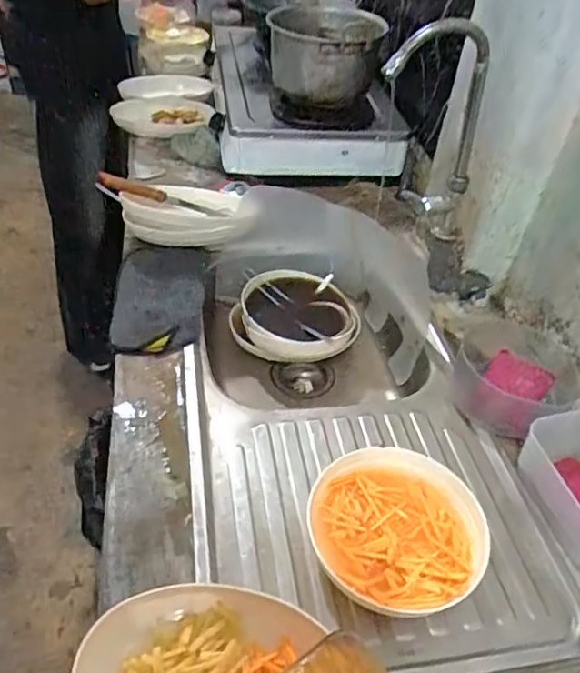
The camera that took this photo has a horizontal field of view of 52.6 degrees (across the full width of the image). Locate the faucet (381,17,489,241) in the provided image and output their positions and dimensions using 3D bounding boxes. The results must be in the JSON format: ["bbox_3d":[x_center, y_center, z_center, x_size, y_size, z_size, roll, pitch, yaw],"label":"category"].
[{"bbox_3d":[0.195,-0.244,0.757,0.129,0.297,0.039,-26,47,-1],"label":"faucet"}]

